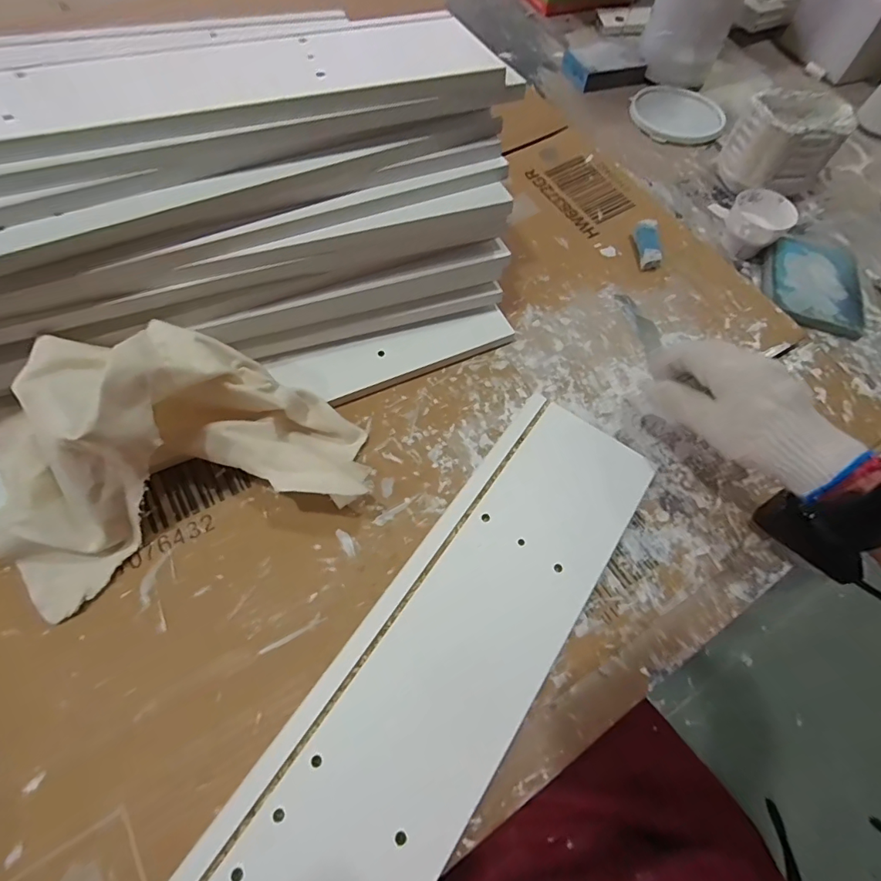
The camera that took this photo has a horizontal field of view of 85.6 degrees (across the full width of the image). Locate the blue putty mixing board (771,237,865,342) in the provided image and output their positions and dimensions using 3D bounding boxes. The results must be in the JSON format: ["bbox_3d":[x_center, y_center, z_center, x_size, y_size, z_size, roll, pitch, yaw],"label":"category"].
[{"bbox_3d":[0.405,-0.171,0.513,0.088,0.014,0.127,17,62,5],"label":"blue putty mixing board"}]

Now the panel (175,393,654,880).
[{"bbox_3d":[-0.025,0.185,0.299,0.115,0.016,0.535,33,65,13],"label":"panel"}]

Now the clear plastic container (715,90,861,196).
[{"bbox_3d":[0.406,-0.347,0.567,0.115,0.089,0.082,-14,64,-11],"label":"clear plastic container"}]

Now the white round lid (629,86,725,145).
[{"bbox_3d":[0.326,-0.448,0.658,0.123,0.016,0.138,29,64,10],"label":"white round lid"}]

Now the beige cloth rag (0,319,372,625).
[{"bbox_3d":[-0.189,-0.002,0.327,0.250,0.119,0.145,-19,65,-13],"label":"beige cloth rag"}]

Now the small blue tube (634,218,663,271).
[{"bbox_3d":[0.223,-0.212,0.513,0.019,0.022,0.062,3,62,-3],"label":"small blue tube"}]

